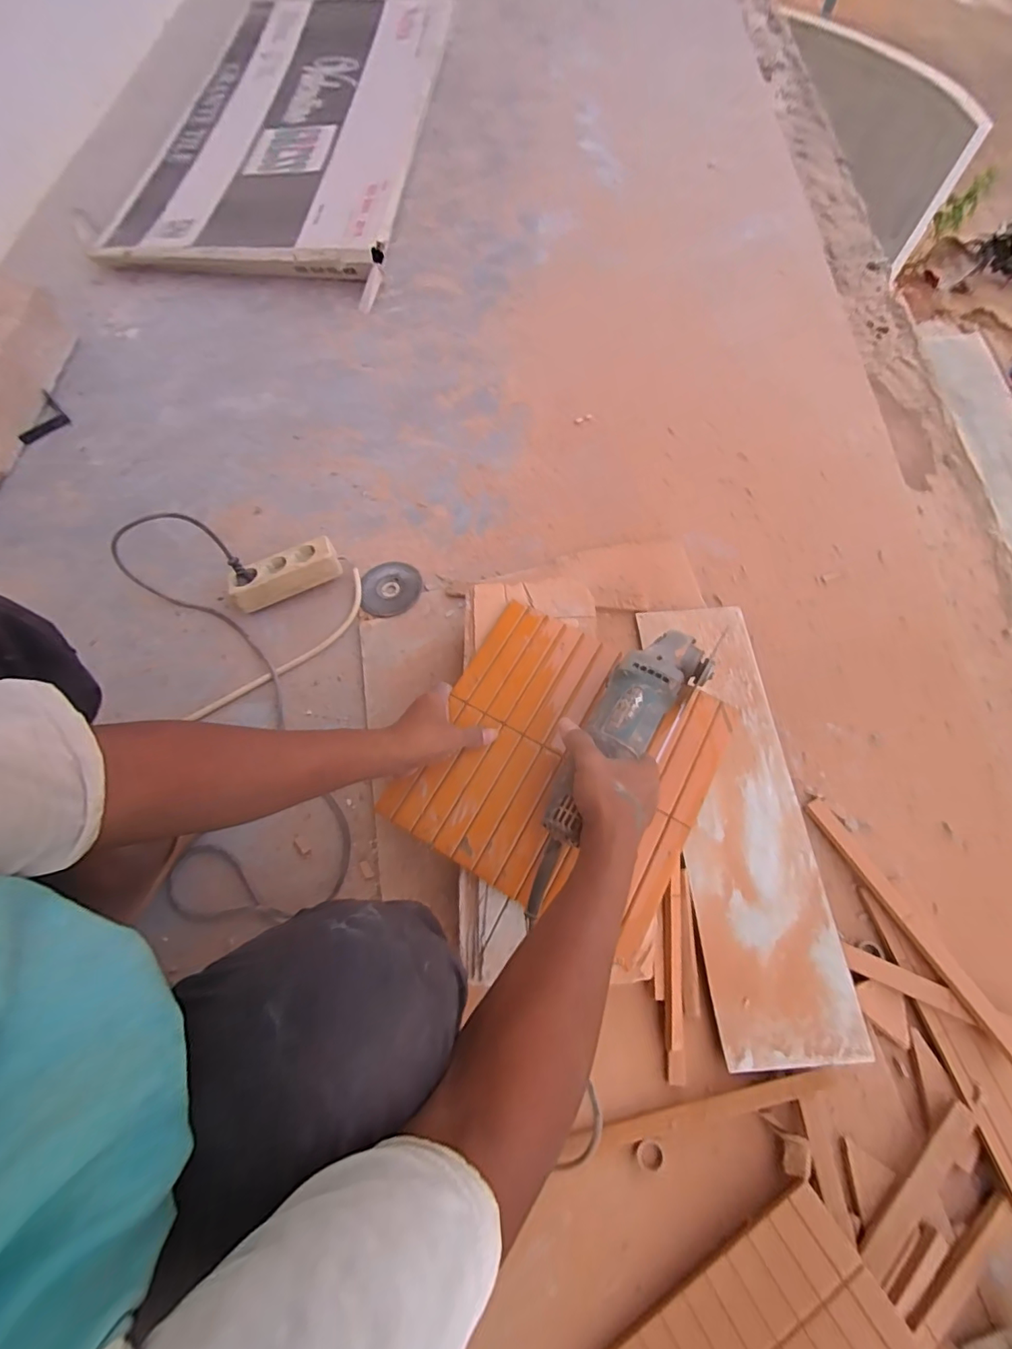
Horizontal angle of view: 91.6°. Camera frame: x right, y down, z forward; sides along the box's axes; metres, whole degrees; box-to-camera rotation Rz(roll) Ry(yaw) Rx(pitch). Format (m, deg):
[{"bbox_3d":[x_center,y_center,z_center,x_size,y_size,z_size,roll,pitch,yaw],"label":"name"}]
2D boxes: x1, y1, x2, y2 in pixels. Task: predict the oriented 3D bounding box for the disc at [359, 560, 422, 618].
[{"bbox_3d":[-0.176,-0.133,0.757,0.089,0.005,0.097,0,68,0],"label":"disc"}]

